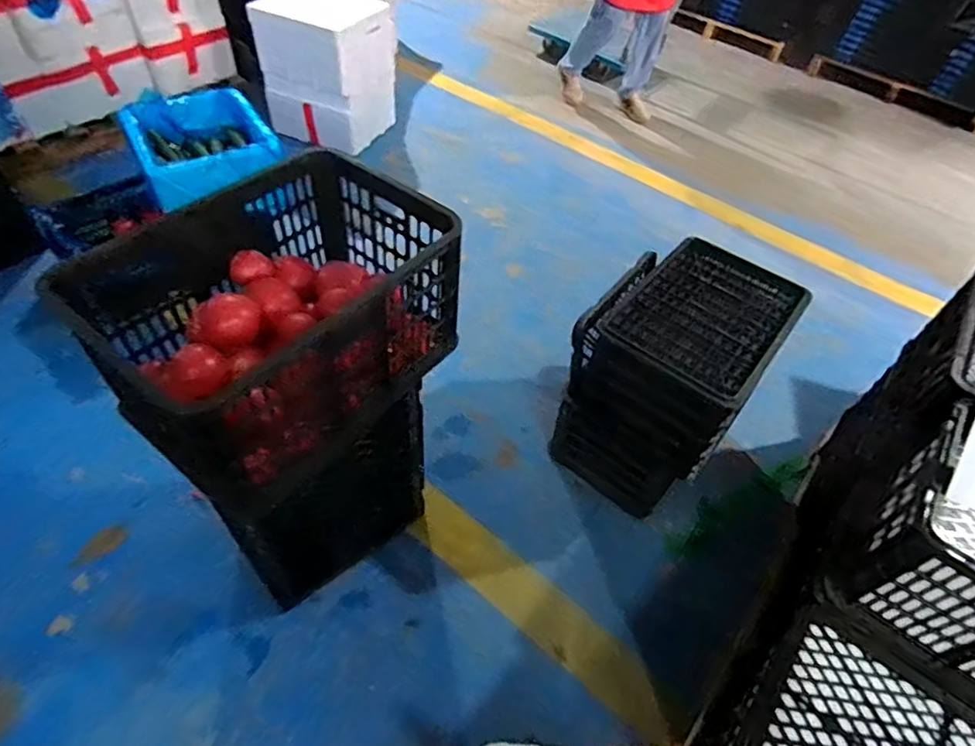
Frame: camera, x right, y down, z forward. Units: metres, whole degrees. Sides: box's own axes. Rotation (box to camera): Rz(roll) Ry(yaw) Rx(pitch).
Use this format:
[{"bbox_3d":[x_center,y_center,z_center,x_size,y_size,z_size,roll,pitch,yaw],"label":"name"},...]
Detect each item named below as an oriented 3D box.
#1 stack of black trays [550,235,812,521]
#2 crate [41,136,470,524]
[{"bbox_3d":[0.473,0.003,1.502,0.385,0.523,0.498,33,55,21],"label":"stack of black trays"},{"bbox_3d":[-0.339,-0.111,0.941,0.403,0.285,0.501,36,56,23],"label":"crate"}]

